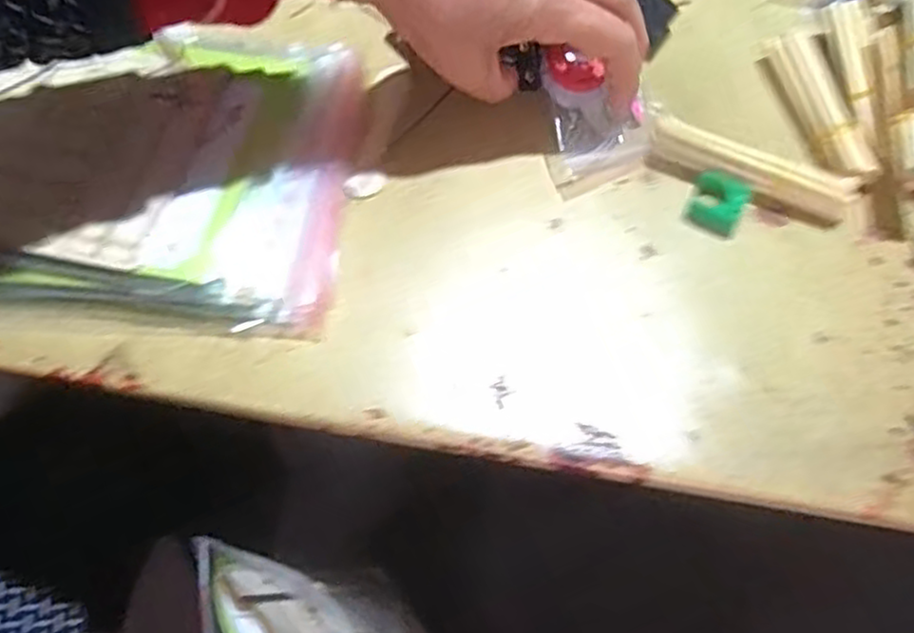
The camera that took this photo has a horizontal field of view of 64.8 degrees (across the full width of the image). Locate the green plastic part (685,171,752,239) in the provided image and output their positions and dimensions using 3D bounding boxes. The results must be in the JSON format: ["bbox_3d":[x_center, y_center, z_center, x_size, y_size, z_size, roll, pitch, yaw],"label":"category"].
[{"bbox_3d":[0.133,-0.059,0.367,0.027,0.010,0.032,28,65,12],"label":"green plastic part"}]

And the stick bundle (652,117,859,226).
[{"bbox_3d":[0.152,-0.075,0.374,0.104,0.017,0.022,20,64,9],"label":"stick bundle"}]

